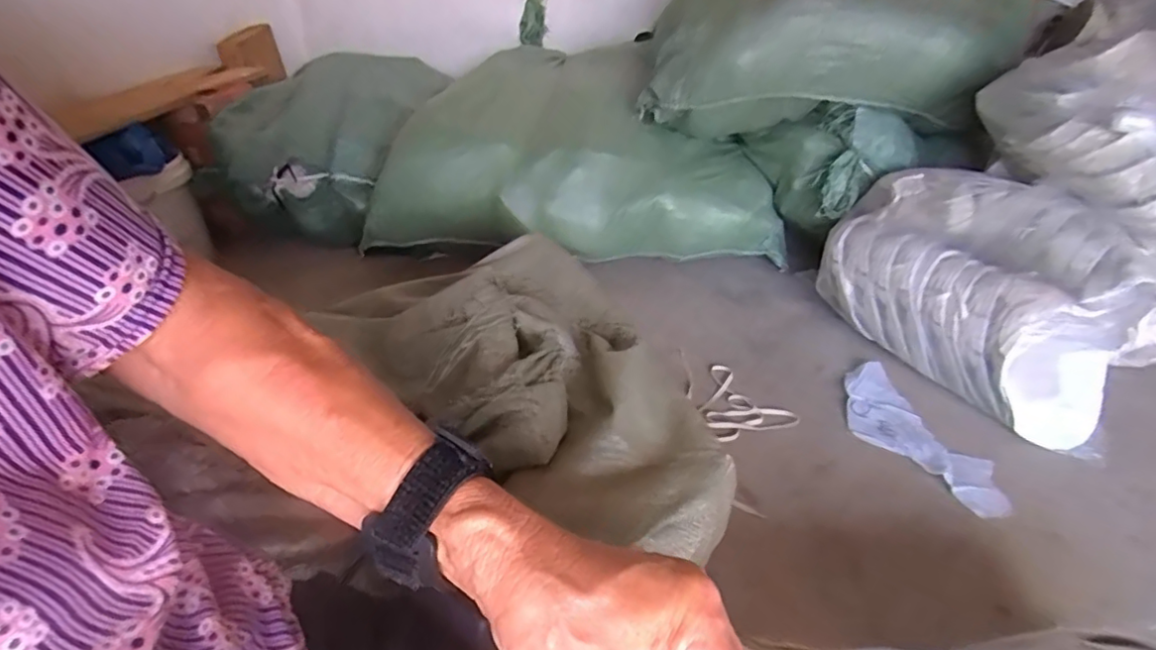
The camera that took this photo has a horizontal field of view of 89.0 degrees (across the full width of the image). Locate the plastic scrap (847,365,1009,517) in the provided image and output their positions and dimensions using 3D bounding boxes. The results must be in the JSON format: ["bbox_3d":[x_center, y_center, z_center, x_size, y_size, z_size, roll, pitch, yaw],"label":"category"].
[{"bbox_3d":[0.500,0.167,0.880,0.122,0.030,0.303,-14,36,-16],"label":"plastic scrap"}]

